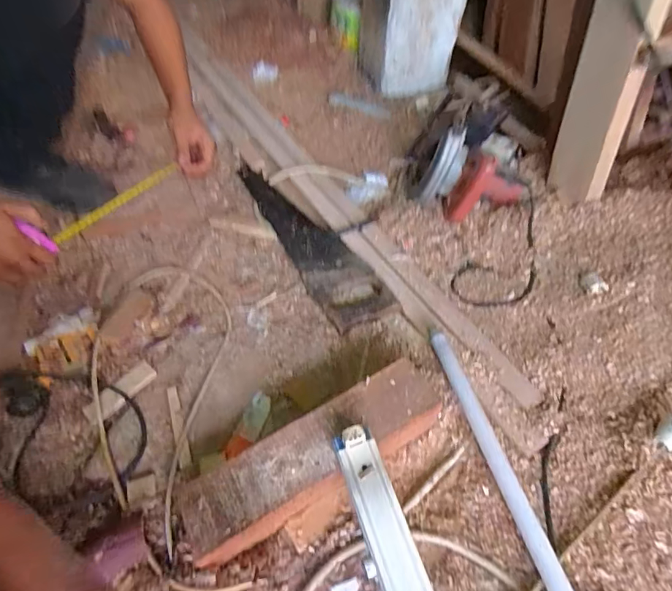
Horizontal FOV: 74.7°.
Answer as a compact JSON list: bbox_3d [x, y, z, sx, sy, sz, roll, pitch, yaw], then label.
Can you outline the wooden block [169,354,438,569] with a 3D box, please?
[{"bbox_3d":[-0.027,0.208,0.567,0.334,0.085,0.088,-23,54,-22],"label":"wooden block"}]

